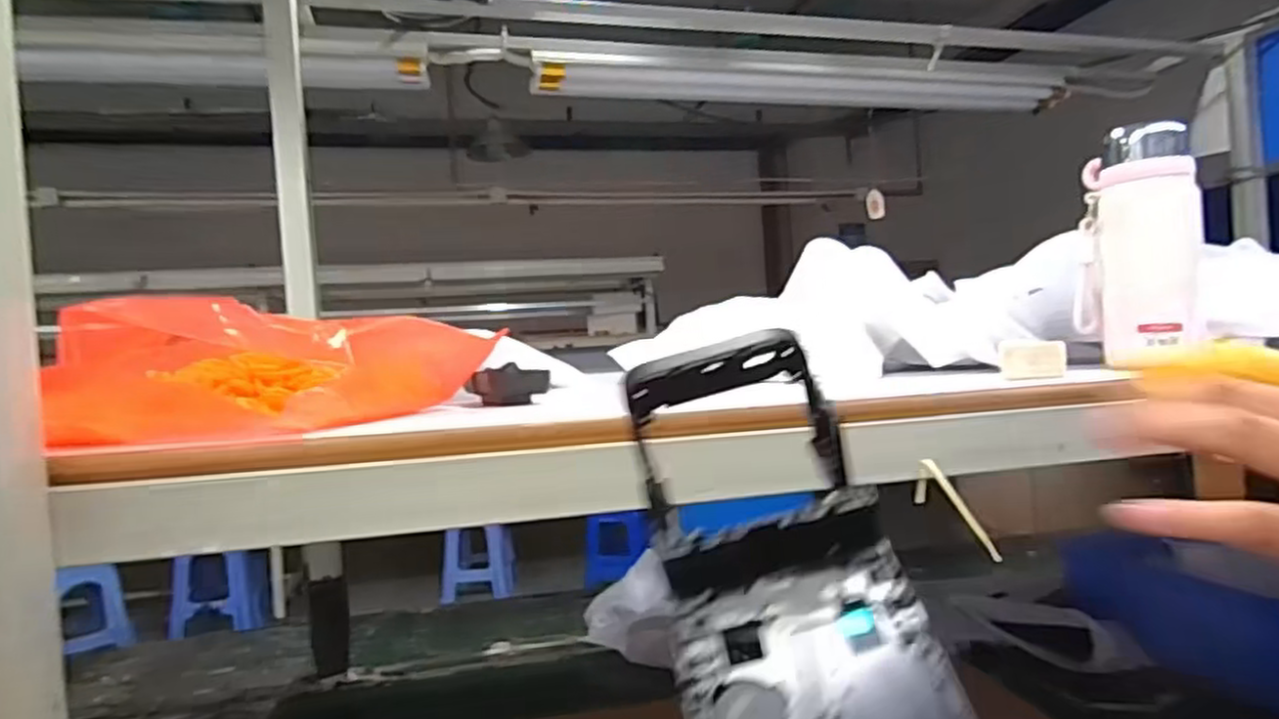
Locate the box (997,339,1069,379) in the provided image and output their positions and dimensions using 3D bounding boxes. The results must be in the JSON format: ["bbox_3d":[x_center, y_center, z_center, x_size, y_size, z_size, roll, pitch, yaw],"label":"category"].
[{"bbox_3d":[0.312,-0.001,0.588,0.046,0.030,0.023,-2,1,29],"label":"box"}]

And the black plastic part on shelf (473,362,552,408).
[{"bbox_3d":[-0.101,0.021,0.588,0.060,0.031,0.023,-3,1,-2],"label":"black plastic part on shelf"}]

